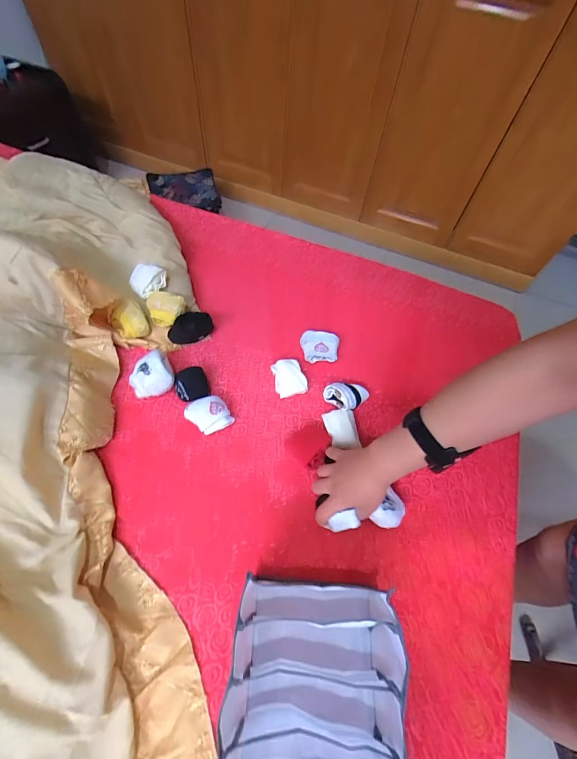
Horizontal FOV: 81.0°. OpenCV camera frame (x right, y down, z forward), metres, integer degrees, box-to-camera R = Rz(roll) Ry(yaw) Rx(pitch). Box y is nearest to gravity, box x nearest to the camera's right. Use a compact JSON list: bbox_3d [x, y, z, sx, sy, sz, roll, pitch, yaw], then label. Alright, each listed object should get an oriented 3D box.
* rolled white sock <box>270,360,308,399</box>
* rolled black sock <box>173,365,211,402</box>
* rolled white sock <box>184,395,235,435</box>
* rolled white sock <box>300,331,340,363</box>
[{"bbox_3d":[0.001,-0.002,0.646,0.059,0.041,0.070,-13,59,-12],"label":"rolled white sock"},{"bbox_3d":[-0.177,0.012,0.620,0.057,0.040,0.057,2,57,-3],"label":"rolled black sock"},{"bbox_3d":[-0.139,0.064,0.593,0.068,0.043,0.060,-29,64,-21],"label":"rolled white sock"},{"bbox_3d":[0.063,-0.066,0.689,0.076,0.040,0.069,-3,57,-6],"label":"rolled white sock"}]

